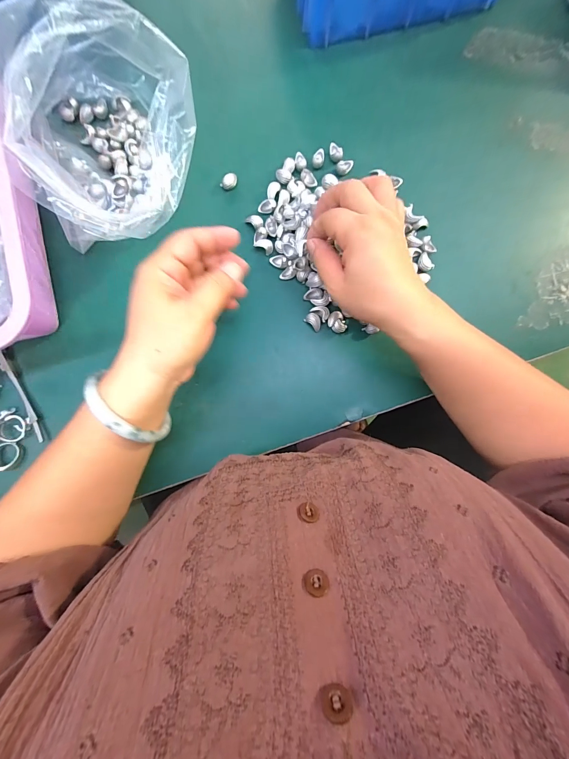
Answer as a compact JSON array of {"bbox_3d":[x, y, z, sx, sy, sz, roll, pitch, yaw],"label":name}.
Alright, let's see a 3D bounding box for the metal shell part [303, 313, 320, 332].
[{"bbox_3d":[0.031,-0.060,0.309,0.019,0.007,0.012,43,87,1],"label":"metal shell part"}]

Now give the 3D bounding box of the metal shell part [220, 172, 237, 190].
[{"bbox_3d":[-0.058,-0.212,0.316,0.019,0.007,0.011,-41,89,-3],"label":"metal shell part"}]

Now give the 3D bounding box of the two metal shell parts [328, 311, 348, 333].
[{"bbox_3d":[0.054,-0.058,0.308,0.017,0.009,0.022,-27,88,-3],"label":"two metal shell parts"}]

